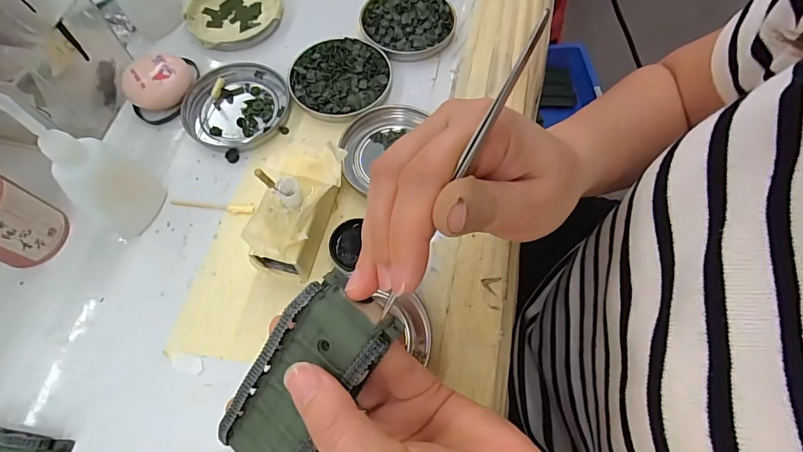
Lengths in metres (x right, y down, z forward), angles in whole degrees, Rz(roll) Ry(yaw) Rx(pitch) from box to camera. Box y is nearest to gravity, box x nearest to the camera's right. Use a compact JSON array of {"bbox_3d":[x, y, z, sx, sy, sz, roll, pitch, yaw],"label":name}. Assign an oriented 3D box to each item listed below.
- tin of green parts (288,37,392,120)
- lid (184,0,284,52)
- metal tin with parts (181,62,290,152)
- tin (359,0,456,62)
[{"bbox_3d":[-0.047,-0.115,0.329,0.076,0.010,0.074,0,66,0],"label":"tin of green parts"},{"bbox_3d":[-0.144,-0.183,0.363,0.079,0.012,0.073,-12,67,-5],"label":"lid"},{"bbox_3d":[-0.127,-0.092,0.323,0.075,0.008,0.077,0,66,0],"label":"metal tin with parts"},{"bbox_3d":[0.006,-0.172,0.351,0.076,0.012,0.075,0,66,0],"label":"tin"}]

